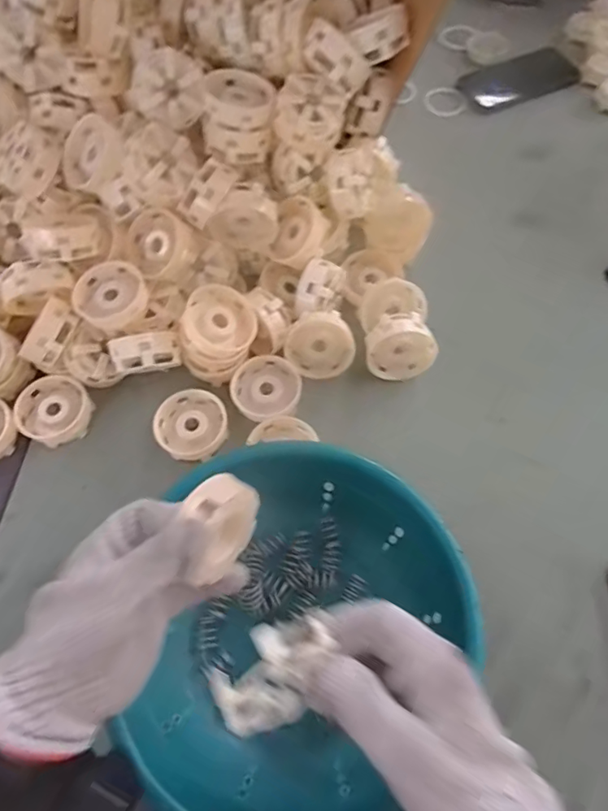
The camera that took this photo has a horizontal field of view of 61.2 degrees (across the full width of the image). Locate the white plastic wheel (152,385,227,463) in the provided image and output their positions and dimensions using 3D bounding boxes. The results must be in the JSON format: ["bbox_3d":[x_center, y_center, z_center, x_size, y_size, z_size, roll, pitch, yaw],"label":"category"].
[{"bbox_3d":[-0.108,0.019,0.502,0.070,0.020,0.068,-1,64,2],"label":"white plastic wheel"}]

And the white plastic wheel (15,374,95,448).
[{"bbox_3d":[-0.249,0.005,0.514,0.068,0.026,0.065,-1,64,2],"label":"white plastic wheel"}]

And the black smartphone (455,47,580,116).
[{"bbox_3d":[0.308,-0.473,0.743,0.164,0.010,0.080,-22,65,-8],"label":"black smartphone"}]

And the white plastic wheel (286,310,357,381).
[{"bbox_3d":[0.018,-0.060,0.508,0.069,0.063,0.025,-1,39,-12],"label":"white plastic wheel"}]

